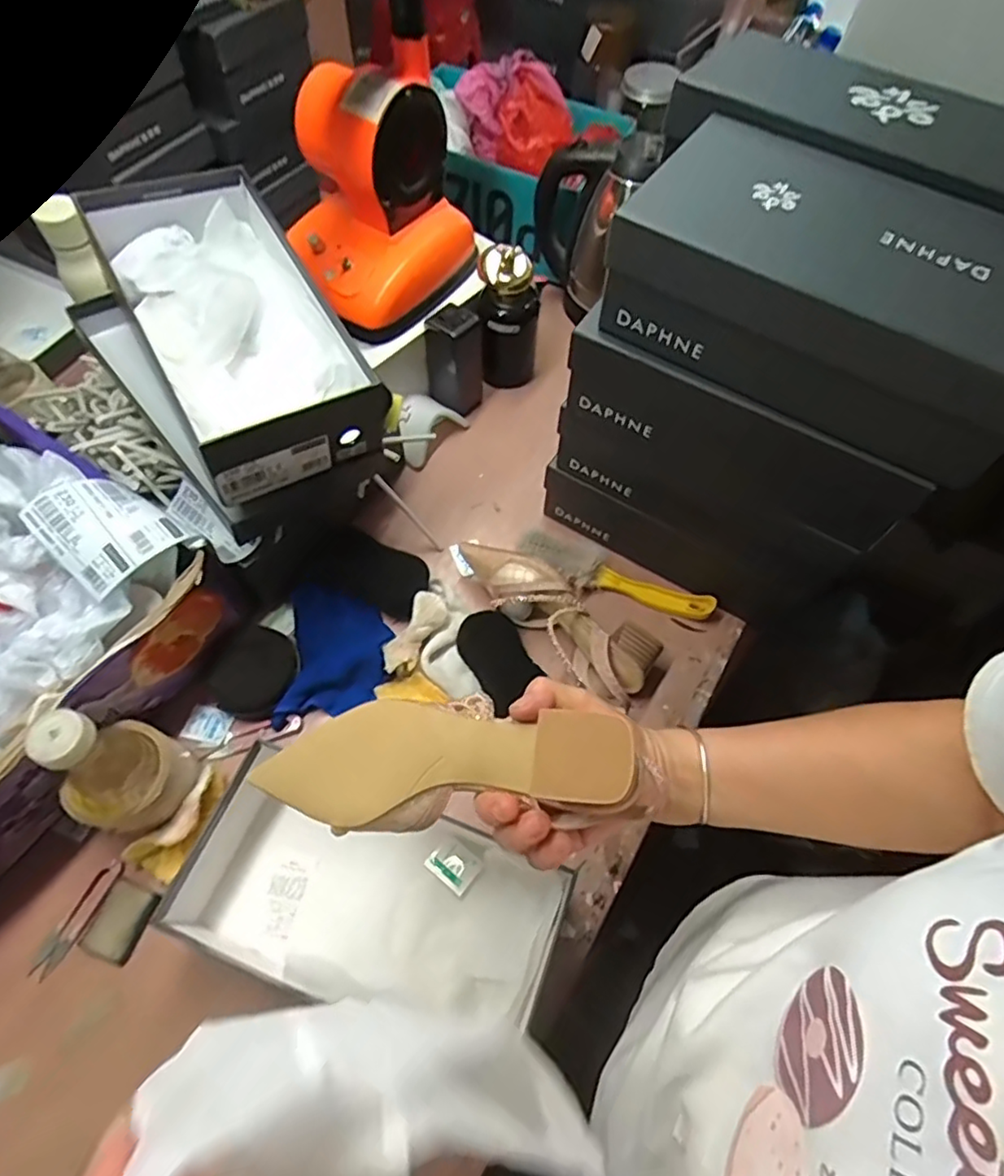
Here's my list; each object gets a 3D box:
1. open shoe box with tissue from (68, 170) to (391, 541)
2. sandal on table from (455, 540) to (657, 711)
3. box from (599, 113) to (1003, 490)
[{"bbox_3d":[-0.257,-0.237,0.579,0.189,0.107,0.305,-33,68,-18],"label":"open shoe box with tissue"},{"bbox_3d":[0.051,0.017,0.671,0.253,0.067,0.086,41,68,18],"label":"sandal on table"},{"bbox_3d":[0.245,-0.215,0.460,0.296,0.098,0.165,31,65,13],"label":"box"}]

